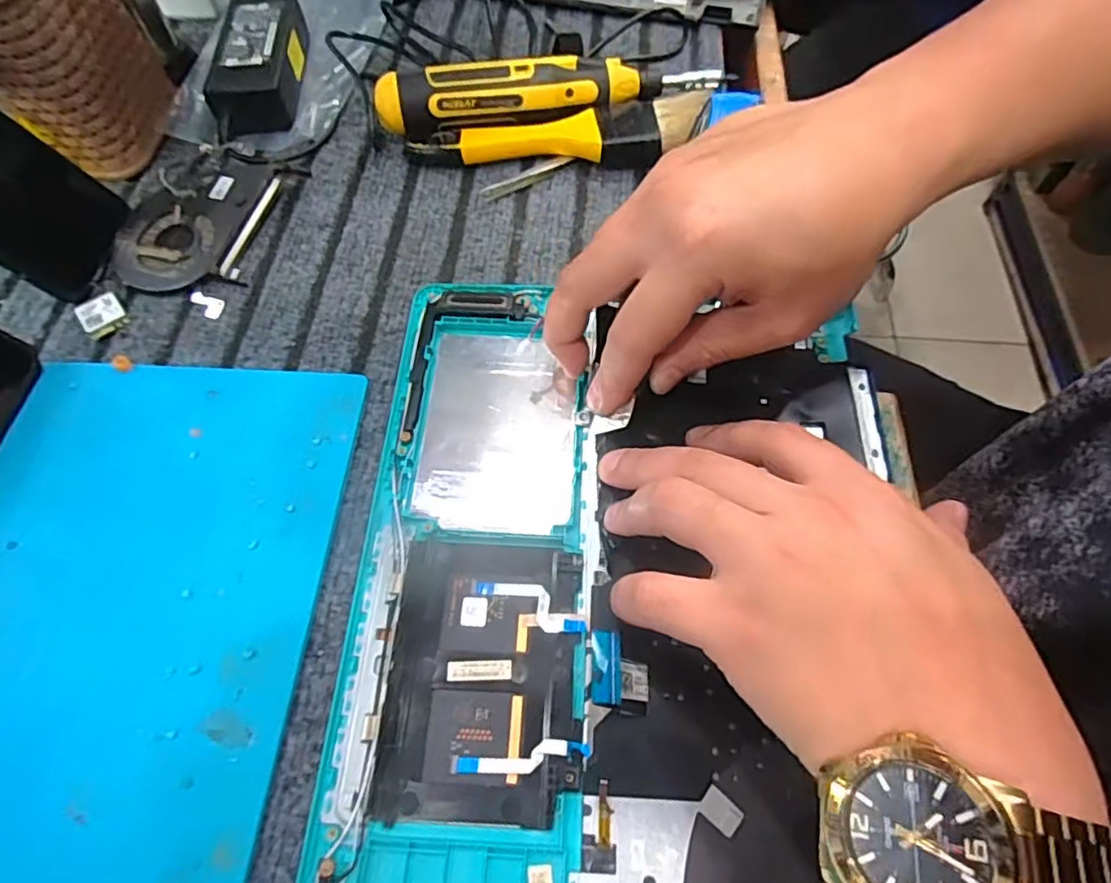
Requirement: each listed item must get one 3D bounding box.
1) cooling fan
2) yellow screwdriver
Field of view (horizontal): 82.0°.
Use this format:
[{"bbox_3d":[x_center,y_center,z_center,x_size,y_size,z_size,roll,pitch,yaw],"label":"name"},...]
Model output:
[{"bbox_3d":[-0.206,-0.129,0.369,0.078,0.012,0.101,13,63,7],"label":"cooling fan"},{"bbox_3d":[-0.001,-0.217,0.399,0.215,0.034,0.029,-9,63,-4],"label":"yellow screwdriver"}]

